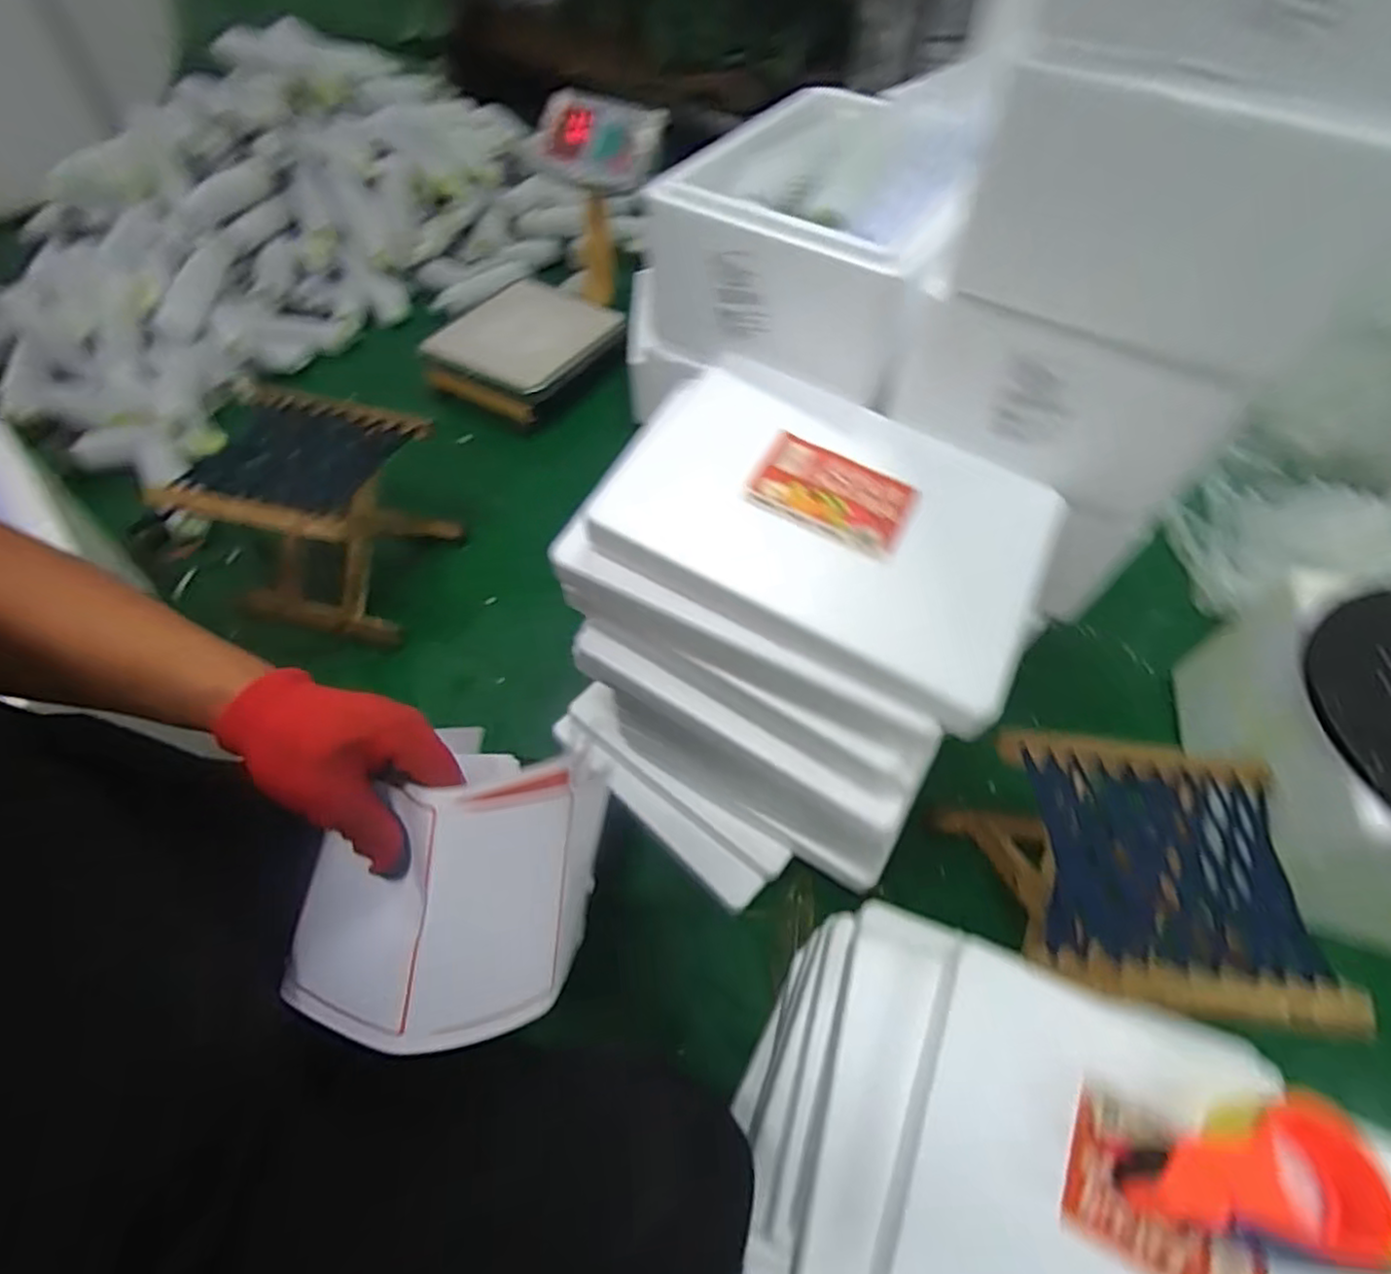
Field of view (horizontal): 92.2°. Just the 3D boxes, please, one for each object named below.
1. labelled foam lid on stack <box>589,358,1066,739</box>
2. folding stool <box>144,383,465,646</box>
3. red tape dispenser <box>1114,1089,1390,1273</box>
[{"bbox_3d":[0.118,-0.109,0.571,0.351,0.061,0.251,26,57,15],"label":"labelled foam lid on stack"},{"bbox_3d":[-0.549,-0.180,1.005,0.270,0.233,0.252,14,55,7],"label":"folding stool"},{"bbox_3d":[0.369,0.366,0.437,0.155,0.070,0.091,-10,55,-10],"label":"red tape dispenser"}]

